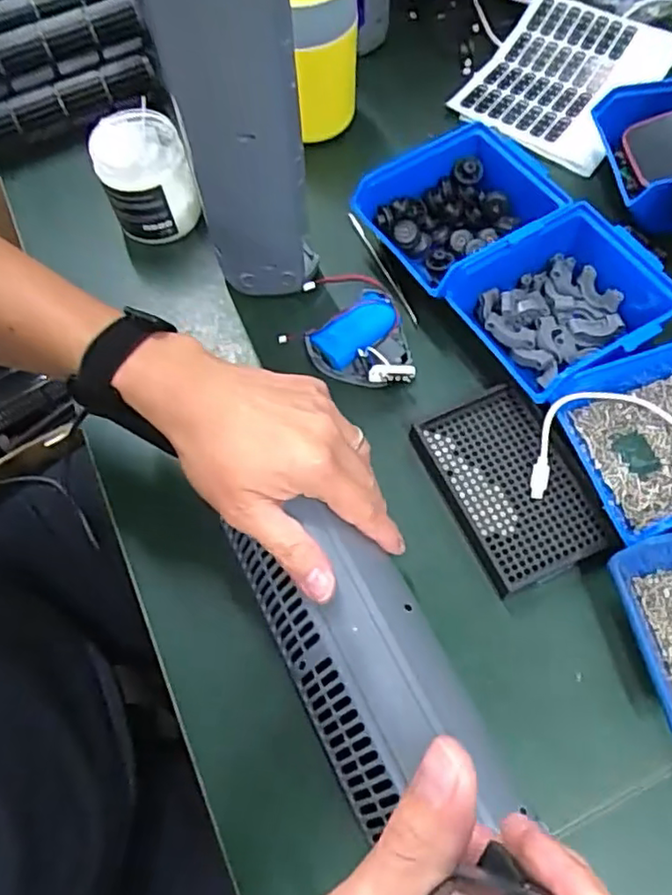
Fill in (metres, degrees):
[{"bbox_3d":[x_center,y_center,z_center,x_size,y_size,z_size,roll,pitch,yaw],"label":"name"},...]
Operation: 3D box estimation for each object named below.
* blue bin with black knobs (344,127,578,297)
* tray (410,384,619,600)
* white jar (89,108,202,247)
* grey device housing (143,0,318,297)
[{"bbox_3d":[0.108,-0.194,0.521,0.152,0.060,0.115,-31,68,-11],"label":"blue bin with black knobs"},{"bbox_3d":[0.122,0.026,0.448,0.091,0.020,0.137,-21,66,-7],"label":"tray"},{"bbox_3d":[-0.162,-0.231,0.552,0.072,0.080,0.074,-1,65,2],"label":"white jar"},{"bbox_3d":[-0.063,-0.220,0.401,0.076,0.303,0.060,-19,66,-6],"label":"grey device housing"}]

